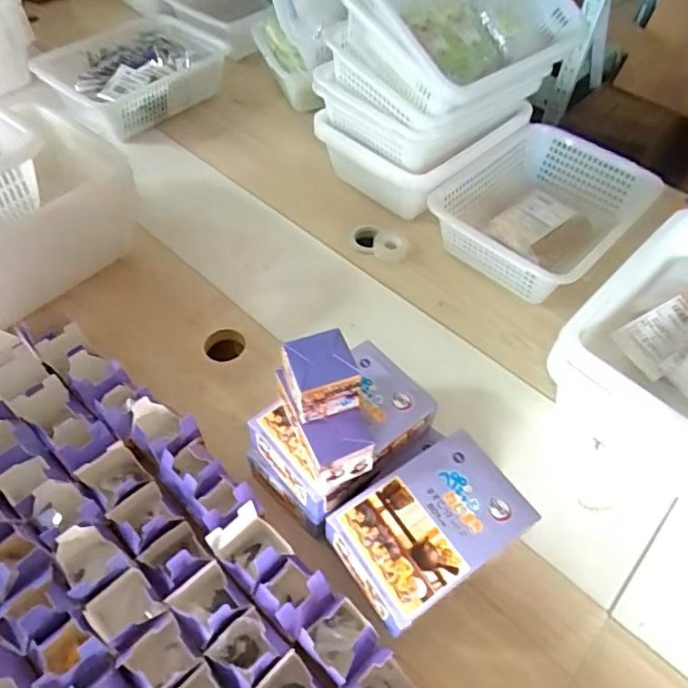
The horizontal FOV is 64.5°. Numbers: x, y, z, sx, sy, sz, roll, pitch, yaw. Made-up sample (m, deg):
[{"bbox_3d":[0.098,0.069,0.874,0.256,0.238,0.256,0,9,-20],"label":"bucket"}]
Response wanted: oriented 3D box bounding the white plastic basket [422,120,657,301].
[{"bbox_3d":[0.347,-0.231,0.932,0.269,0.100,0.354,38,55,26],"label":"white plastic basket"}]

